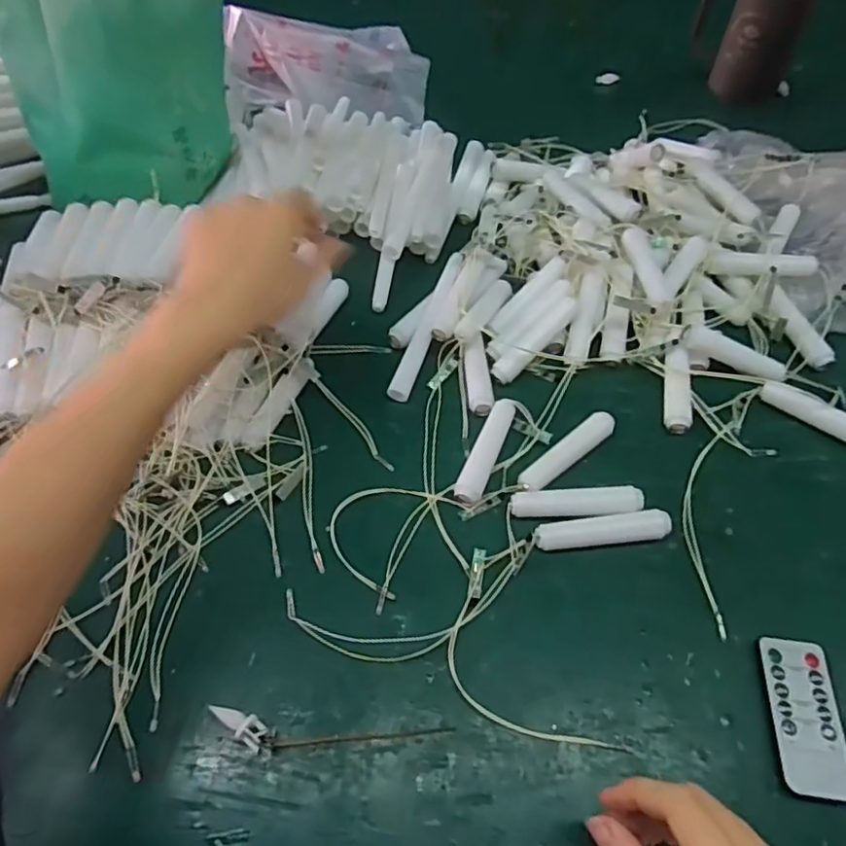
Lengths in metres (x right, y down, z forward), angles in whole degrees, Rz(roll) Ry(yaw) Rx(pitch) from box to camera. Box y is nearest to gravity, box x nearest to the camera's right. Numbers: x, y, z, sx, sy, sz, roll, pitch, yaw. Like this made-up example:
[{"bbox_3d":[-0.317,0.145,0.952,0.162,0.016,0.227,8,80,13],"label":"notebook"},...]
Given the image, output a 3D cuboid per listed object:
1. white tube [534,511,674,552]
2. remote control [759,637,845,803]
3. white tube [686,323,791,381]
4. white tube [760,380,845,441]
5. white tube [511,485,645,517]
[{"bbox_3d":[0.120,0.073,0.418,0.088,0.018,0.020,-4,55,-3],"label":"white tube"},{"bbox_3d":[0.220,0.167,0.357,0.038,0.006,0.083,6,55,4],"label":"remote control"},{"bbox_3d":[0.248,-0.055,0.496,0.085,0.017,0.015,23,56,-3],"label":"white tube"},{"bbox_3d":[0.306,-0.005,0.477,0.089,0.017,0.015,30,60,20],"label":"white tube"},{"bbox_3d":[0.106,0.054,0.430,0.088,0.012,0.020,-2,54,-1],"label":"white tube"}]

